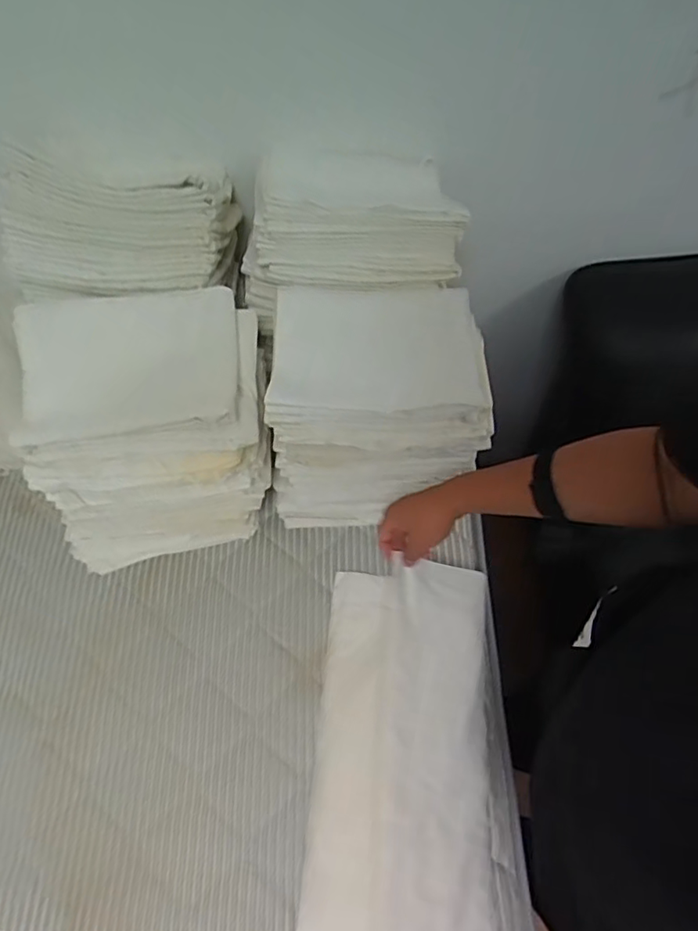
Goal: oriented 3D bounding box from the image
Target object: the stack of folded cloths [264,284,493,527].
[{"bbox_3d":[0.038,-0.091,0.877,0.297,0.305,0.258,-2,62,3],"label":"stack of folded cloths"}]

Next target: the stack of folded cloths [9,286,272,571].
[{"bbox_3d":[-0.278,-0.034,0.852,0.344,0.353,0.212,-12,62,-3],"label":"stack of folded cloths"}]

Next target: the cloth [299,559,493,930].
[{"bbox_3d":[0.060,0.380,0.711,0.209,0.125,0.518,2,60,5],"label":"cloth"}]

